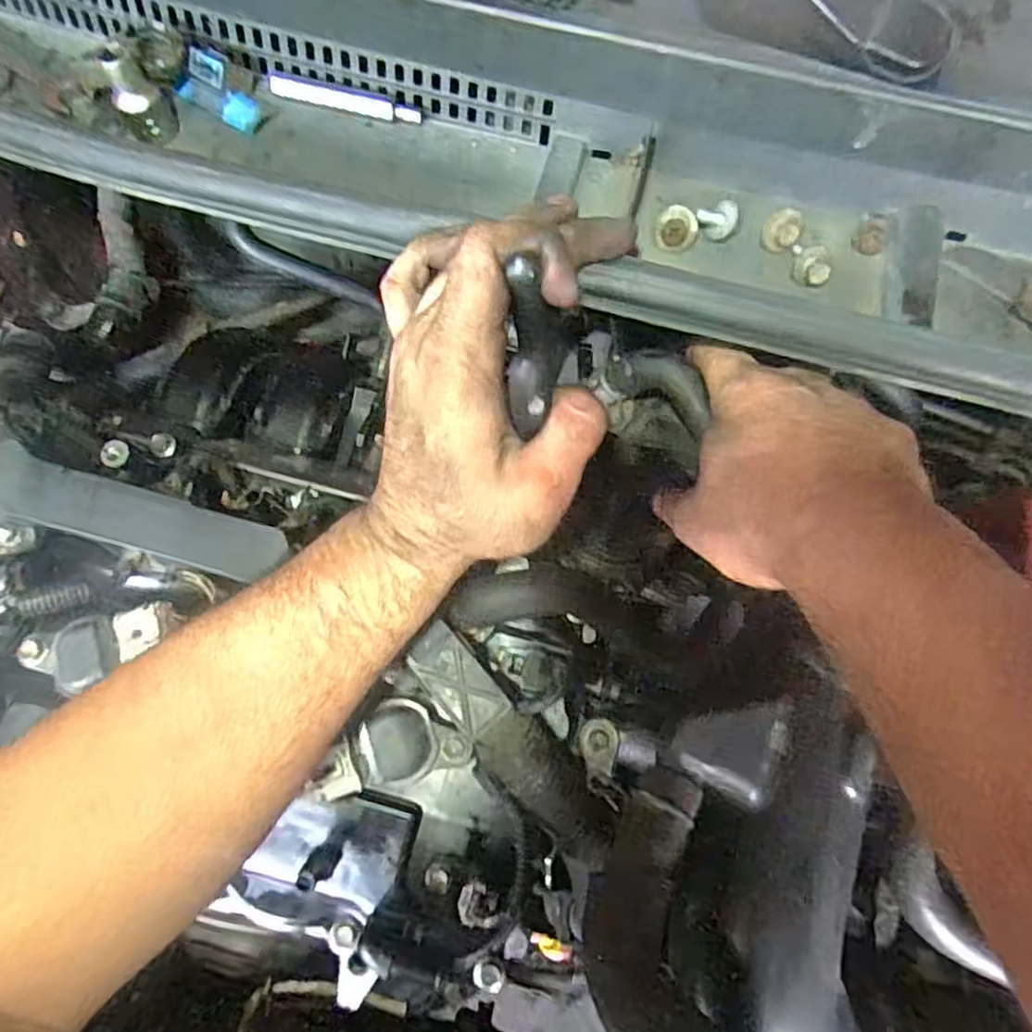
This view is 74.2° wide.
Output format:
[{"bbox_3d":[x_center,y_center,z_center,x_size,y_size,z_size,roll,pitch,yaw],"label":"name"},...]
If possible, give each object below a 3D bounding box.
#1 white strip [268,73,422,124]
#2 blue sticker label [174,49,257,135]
[{"bbox_3d":[-0.081,-0.198,0.325,0.075,0.009,0.009,17,66,5],"label":"white strip"},{"bbox_3d":[-0.138,-0.198,0.321,0.043,0.010,0.021,42,70,-3],"label":"blue sticker label"}]

